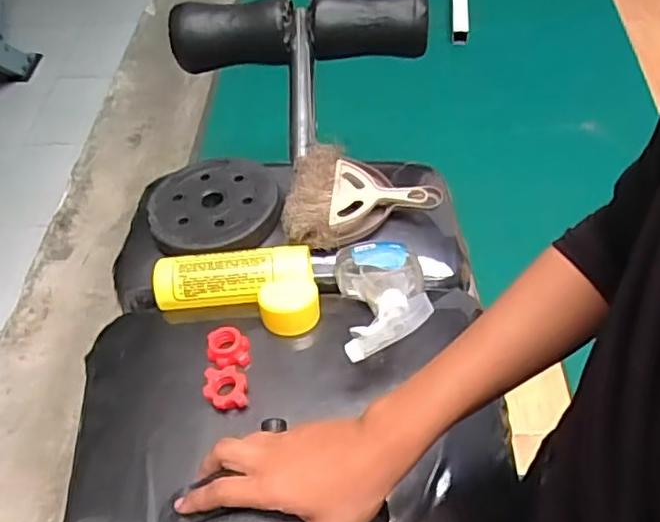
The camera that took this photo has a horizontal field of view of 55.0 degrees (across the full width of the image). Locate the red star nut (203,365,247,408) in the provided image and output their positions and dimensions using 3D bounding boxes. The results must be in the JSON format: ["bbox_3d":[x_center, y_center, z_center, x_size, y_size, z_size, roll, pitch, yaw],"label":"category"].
[{"bbox_3d":[-0.104,0.127,0.634,0.039,0.019,0.050,-37,58,-23],"label":"red star nut"}]

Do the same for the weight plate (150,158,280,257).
[{"bbox_3d":[-0.153,-0.075,0.828,0.166,0.022,0.164,-2,51,2],"label":"weight plate"}]

